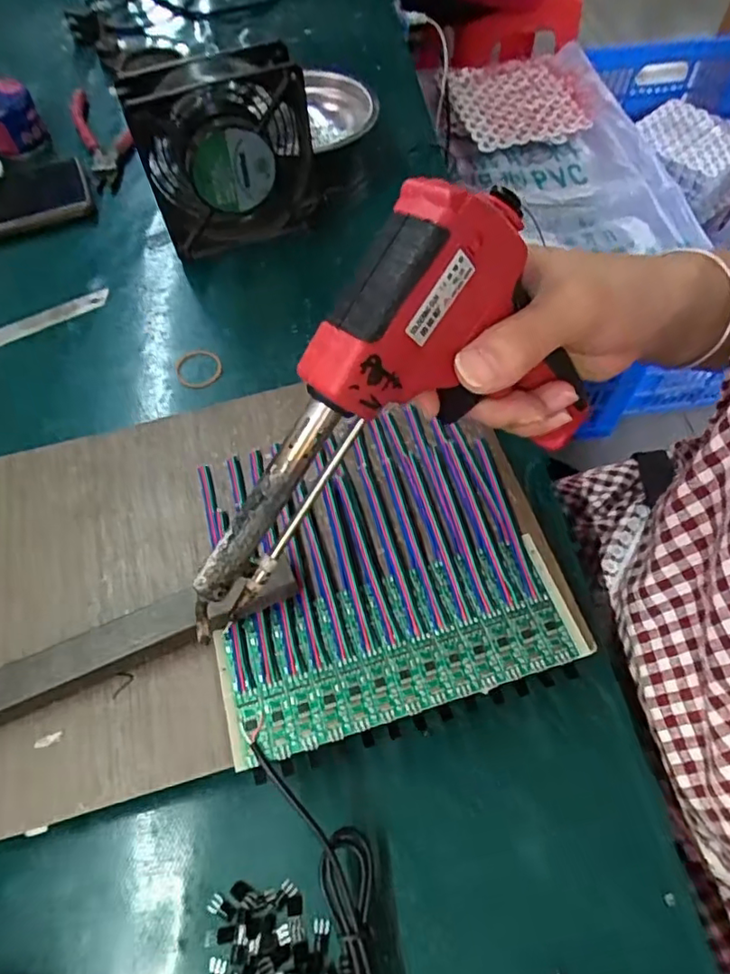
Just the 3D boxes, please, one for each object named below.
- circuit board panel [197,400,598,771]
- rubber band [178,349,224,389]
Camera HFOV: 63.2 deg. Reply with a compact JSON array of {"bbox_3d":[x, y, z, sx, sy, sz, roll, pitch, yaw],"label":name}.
[{"bbox_3d":[0.002,0.034,0.299,0.162,0.018,0.155,-15,60,-8],"label":"circuit board panel"},{"bbox_3d":[-0.116,-0.085,0.415,0.031,0.004,0.033,-20,60,-11],"label":"rubber band"}]

